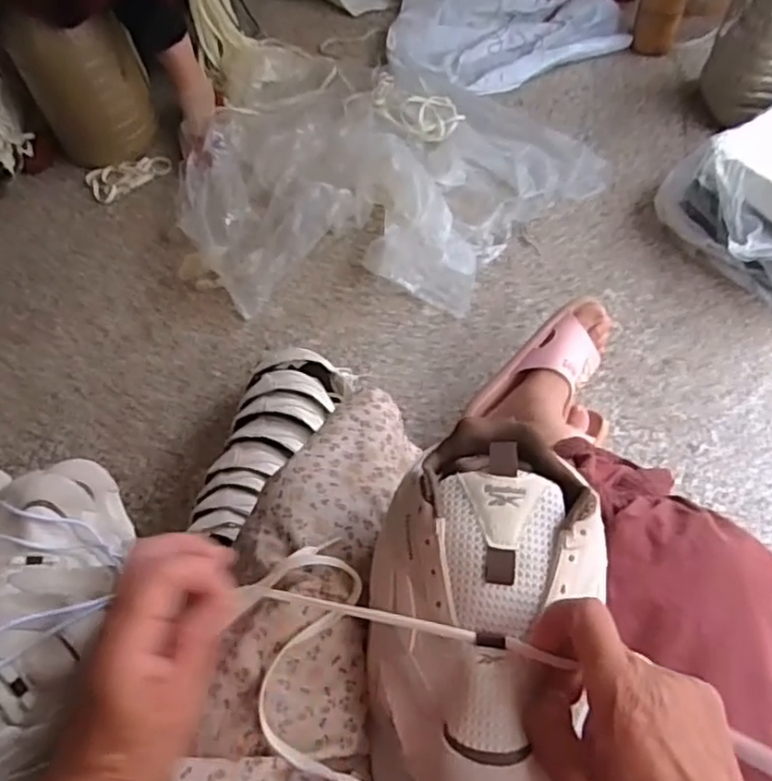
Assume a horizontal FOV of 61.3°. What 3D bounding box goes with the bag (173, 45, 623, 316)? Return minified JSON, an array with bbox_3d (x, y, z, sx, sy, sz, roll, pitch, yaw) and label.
[{"bbox_3d":[-0.070,-0.396,1.164,0.759,0.095,0.643,26,63,20],"label":"bag"}]

